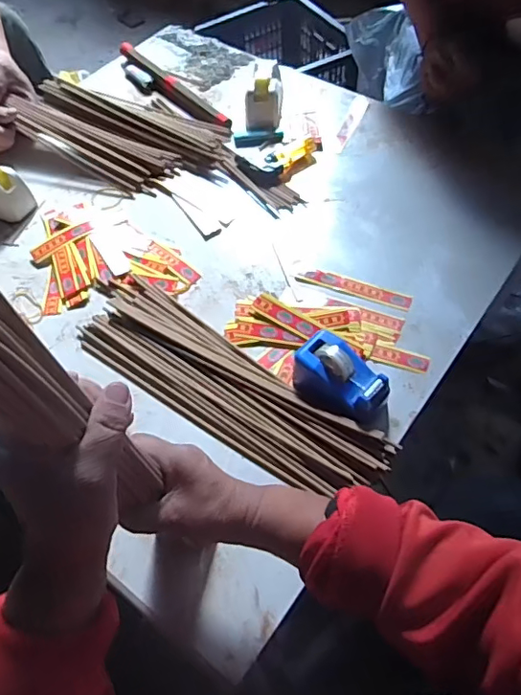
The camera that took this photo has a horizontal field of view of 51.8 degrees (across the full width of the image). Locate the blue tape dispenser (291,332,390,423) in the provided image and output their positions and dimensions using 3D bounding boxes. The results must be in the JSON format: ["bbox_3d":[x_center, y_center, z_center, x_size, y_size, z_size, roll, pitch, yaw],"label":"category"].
[{"bbox_3d":[0.082,0.036,0.572,0.102,0.056,0.066,35,66,22],"label":"blue tape dispenser"}]

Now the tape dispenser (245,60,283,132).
[{"bbox_3d":[0.006,-0.407,0.867,0.059,0.071,0.122,0,58,3],"label":"tape dispenser"}]

